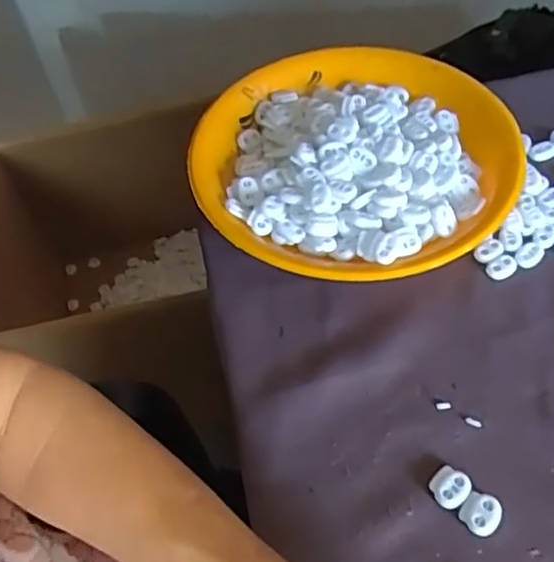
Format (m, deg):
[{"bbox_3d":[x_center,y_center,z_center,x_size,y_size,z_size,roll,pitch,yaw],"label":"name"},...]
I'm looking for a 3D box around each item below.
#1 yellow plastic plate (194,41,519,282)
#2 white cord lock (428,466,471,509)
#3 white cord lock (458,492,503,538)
[{"bbox_3d":[0.051,-0.094,0.469,0.222,0.052,0.236,-2,53,3],"label":"yellow plastic plate"},{"bbox_3d":[0.098,0.116,0.347,0.022,0.004,0.020,-39,60,-21],"label":"white cord lock"},{"bbox_3d":[0.112,0.127,0.337,0.020,0.005,0.021,32,63,25],"label":"white cord lock"}]

